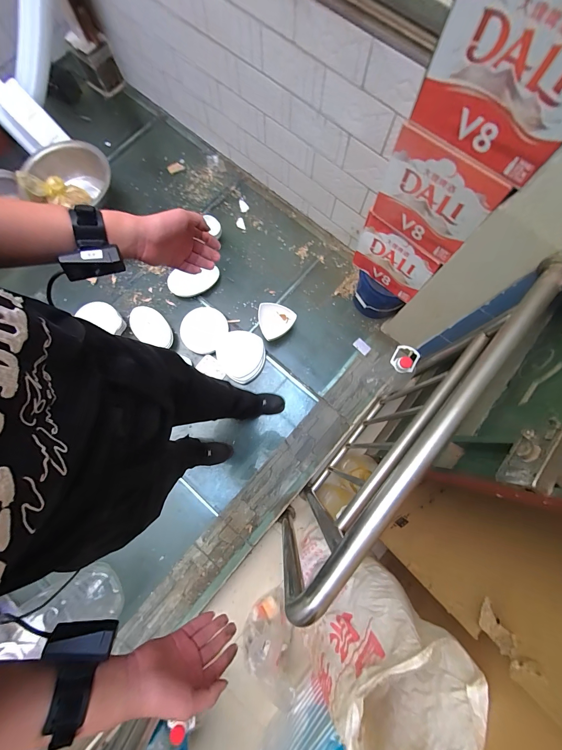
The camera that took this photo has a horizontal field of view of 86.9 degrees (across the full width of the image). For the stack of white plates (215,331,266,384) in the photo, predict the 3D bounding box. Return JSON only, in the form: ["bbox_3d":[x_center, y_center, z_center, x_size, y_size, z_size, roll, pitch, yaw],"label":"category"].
[{"bbox_3d":[-0.195,-0.097,1.444,0.238,0.057,0.235,35,81,8],"label":"stack of white plates"}]

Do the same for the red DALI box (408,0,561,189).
[{"bbox_3d":[0.466,-0.609,0.536,0.293,0.288,0.214,36,81,8],"label":"red DALI box"}]

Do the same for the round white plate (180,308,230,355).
[{"bbox_3d":[-0.387,-0.228,1.472,0.228,0.034,0.230,0,78,1],"label":"round white plate"}]

